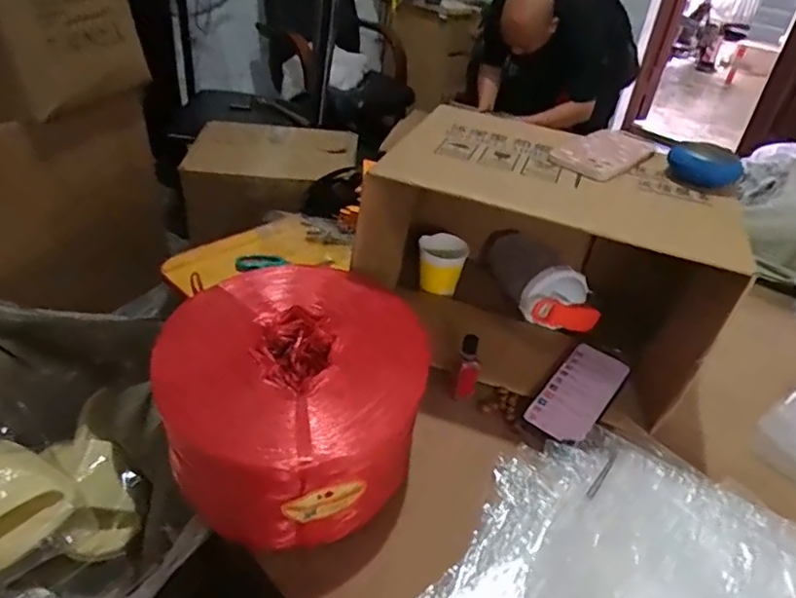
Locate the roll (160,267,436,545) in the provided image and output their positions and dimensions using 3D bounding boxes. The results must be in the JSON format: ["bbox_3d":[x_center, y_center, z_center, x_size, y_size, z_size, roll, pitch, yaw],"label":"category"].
[{"bbox_3d":[-0.109,0.115,0.599,0.259,0.178,0.253,20,37,18],"label":"roll"}]

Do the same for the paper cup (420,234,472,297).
[{"bbox_3d":[0.064,-0.047,0.829,0.067,0.073,0.061,4,35,-3],"label":"paper cup"}]

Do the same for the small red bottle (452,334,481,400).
[{"bbox_3d":[0.084,0.083,0.676,0.025,0.083,0.024,14,36,10],"label":"small red bottle"}]

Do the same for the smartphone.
[{"bbox_3d":[0.221,0.114,0.697,0.073,0.012,0.152,31,53,25],"label":"smartphone"}]

